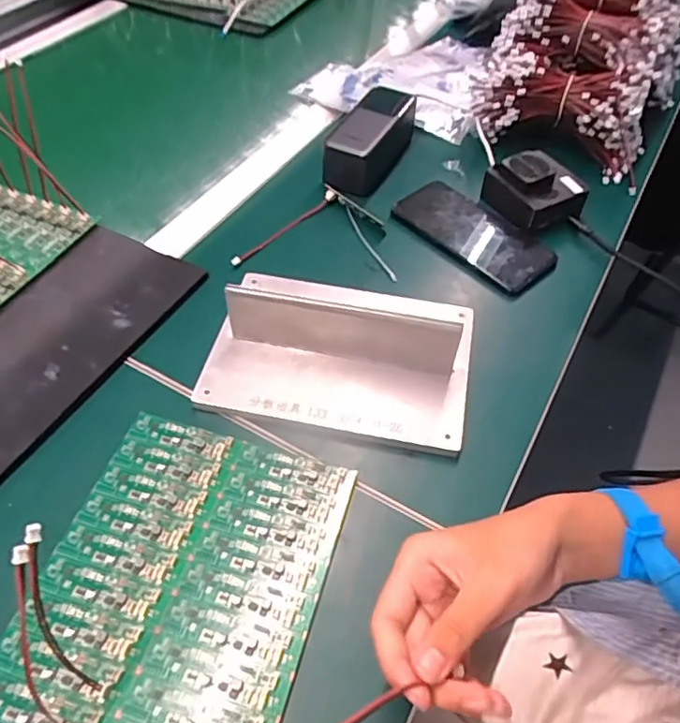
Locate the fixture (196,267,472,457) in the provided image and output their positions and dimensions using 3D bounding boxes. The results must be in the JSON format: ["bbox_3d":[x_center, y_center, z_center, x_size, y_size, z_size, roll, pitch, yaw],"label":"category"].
[{"bbox_3d":[0.002,-0.020,0.447,0.198,0.063,0.141,11,53,5],"label":"fixture"}]

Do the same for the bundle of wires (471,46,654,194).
[{"bbox_3d":[0.239,-0.275,0.627,0.202,0.081,0.074,24,55,14],"label":"bundle of wires"}]

